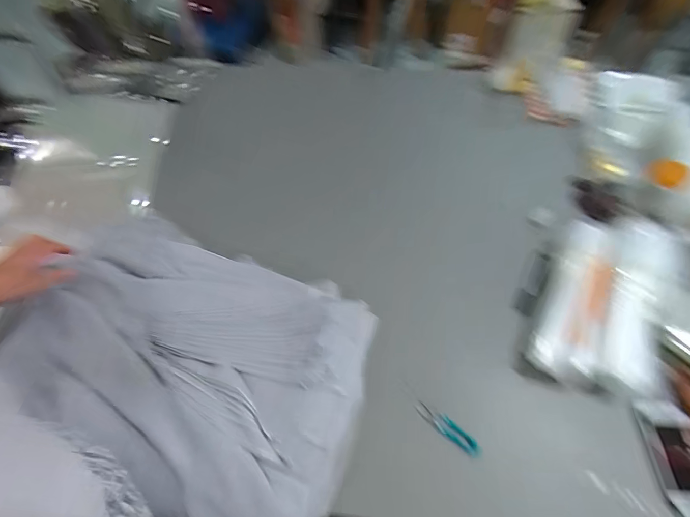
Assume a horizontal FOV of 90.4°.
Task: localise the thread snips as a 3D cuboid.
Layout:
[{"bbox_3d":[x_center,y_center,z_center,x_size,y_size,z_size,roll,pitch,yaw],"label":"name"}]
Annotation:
[{"bbox_3d":[0.162,0.267,0.542,0.108,0.018,0.028,35,65,24],"label":"thread snips"}]

